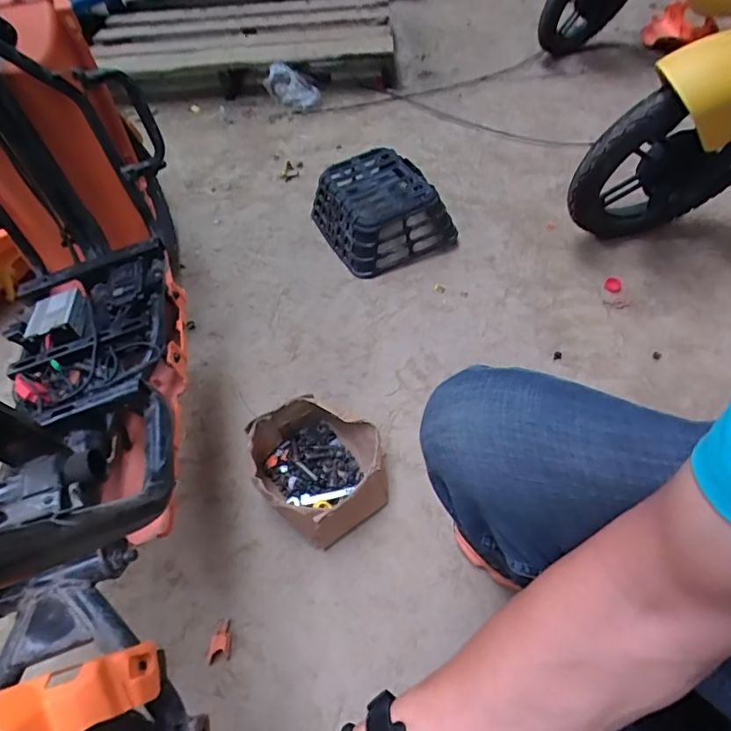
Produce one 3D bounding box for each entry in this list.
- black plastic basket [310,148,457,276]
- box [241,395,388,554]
[{"bbox_3d":[0.032,-0.368,1.169,0.256,0.133,0.293,-24,52,-15],"label":"black plastic basket"},{"bbox_3d":[-0.070,0.150,0.760,0.182,0.095,0.213,-31,54,-20],"label":"box"}]

